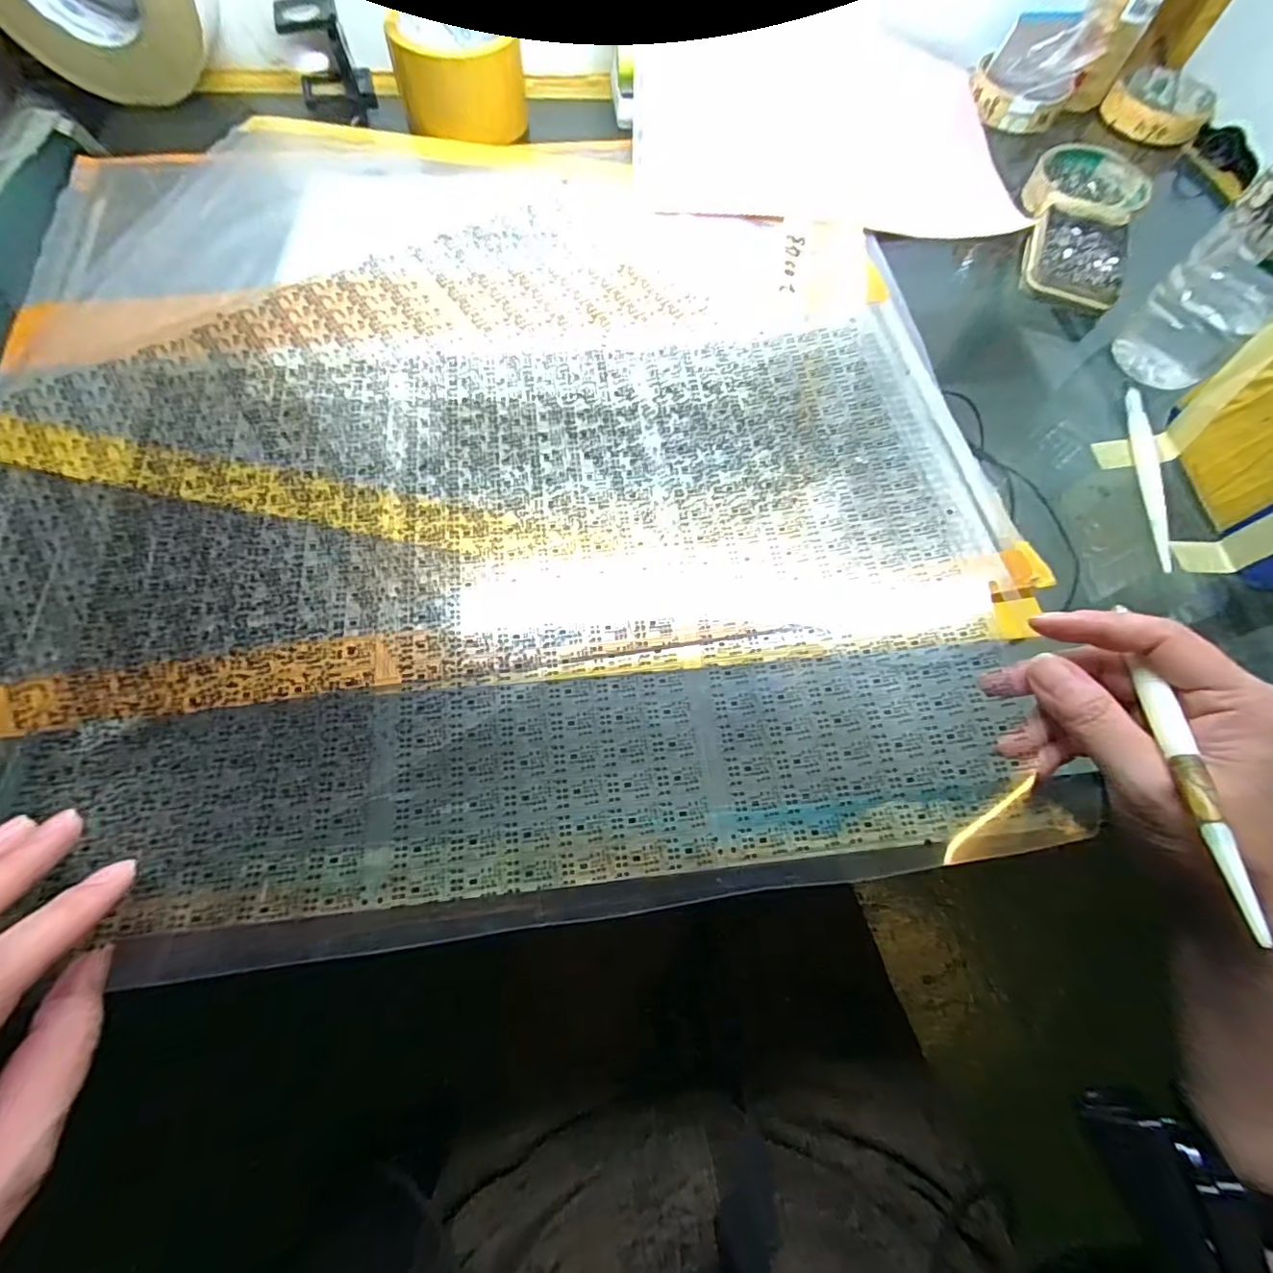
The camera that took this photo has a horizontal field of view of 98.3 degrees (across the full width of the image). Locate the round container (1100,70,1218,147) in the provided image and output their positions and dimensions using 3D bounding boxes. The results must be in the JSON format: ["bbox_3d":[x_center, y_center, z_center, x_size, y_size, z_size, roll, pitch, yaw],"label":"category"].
[{"bbox_3d":[0.467,-0.474,0.490,0.081,0.021,0.091,36,69,13],"label":"round container"}]

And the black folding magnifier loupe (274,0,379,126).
[{"bbox_3d":[-0.243,-0.457,0.429,0.056,0.052,0.053,-15,67,-9],"label":"black folding magnifier loupe"}]

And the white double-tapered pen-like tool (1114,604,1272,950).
[{"bbox_3d":[0.202,0.039,0.207,0.006,0.008,0.131,12,52,3],"label":"white double-tapered pen-like tool"}]

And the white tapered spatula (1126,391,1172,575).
[{"bbox_3d":[0.305,-0.100,0.324,0.009,0.008,0.134,14,66,4],"label":"white tapered spatula"}]

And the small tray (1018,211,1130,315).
[{"bbox_3d":[0.316,-0.271,0.401,0.064,0.019,0.102,25,67,9],"label":"small tray"}]

